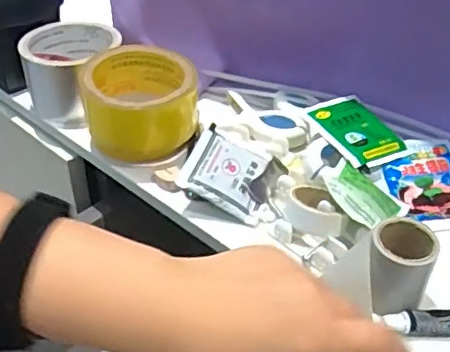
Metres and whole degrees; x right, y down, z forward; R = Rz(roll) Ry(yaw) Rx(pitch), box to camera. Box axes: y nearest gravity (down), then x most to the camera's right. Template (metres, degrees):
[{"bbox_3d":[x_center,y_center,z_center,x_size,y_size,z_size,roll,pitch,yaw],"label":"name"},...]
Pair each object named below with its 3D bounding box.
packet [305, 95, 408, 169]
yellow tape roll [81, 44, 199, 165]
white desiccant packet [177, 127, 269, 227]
[{"bbox_3d":[0.109,-0.039,0.465,0.068,0.006,0.074,-17,53,-32],"label":"packet"},{"bbox_3d":[-0.071,-0.060,0.479,0.090,0.065,0.090,1,39,-1],"label":"yellow tape roll"},{"bbox_3d":[0.003,-0.002,0.434,0.065,0.007,0.059,29,56,-1],"label":"white desiccant packet"}]

